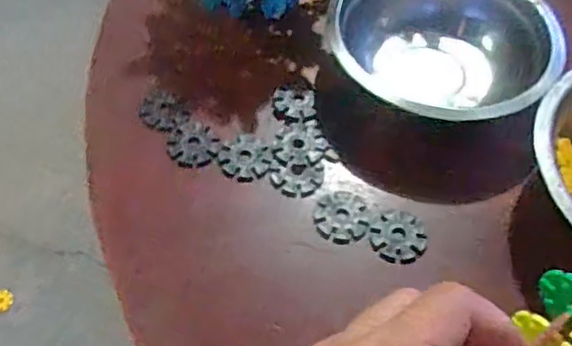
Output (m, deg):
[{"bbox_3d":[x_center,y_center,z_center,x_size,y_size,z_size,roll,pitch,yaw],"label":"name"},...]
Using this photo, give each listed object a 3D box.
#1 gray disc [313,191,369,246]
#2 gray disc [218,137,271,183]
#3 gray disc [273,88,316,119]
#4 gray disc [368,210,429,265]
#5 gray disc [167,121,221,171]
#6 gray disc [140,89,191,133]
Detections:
[{"bbox_3d":[0.032,0.024,0.369,0.030,0.004,0.033,1,55,-2],"label":"gray disc"},{"bbox_3d":[-0.024,-0.009,0.389,0.030,0.004,0.030,1,55,-2],"label":"gray disc"},{"bbox_3d":[0.006,-0.045,0.418,0.025,0.004,0.026,1,55,-2],"label":"gray disc"},{"bbox_3d":[0.063,0.035,0.365,0.032,0.004,0.033,1,55,-2],"label":"gray disc"},{"bbox_3d":[-0.056,-0.016,0.393,0.029,0.004,0.033,-19,58,-16],"label":"gray disc"},{"bbox_3d":[-0.075,-0.040,0.407,0.029,0.004,0.030,1,55,-2],"label":"gray disc"}]

